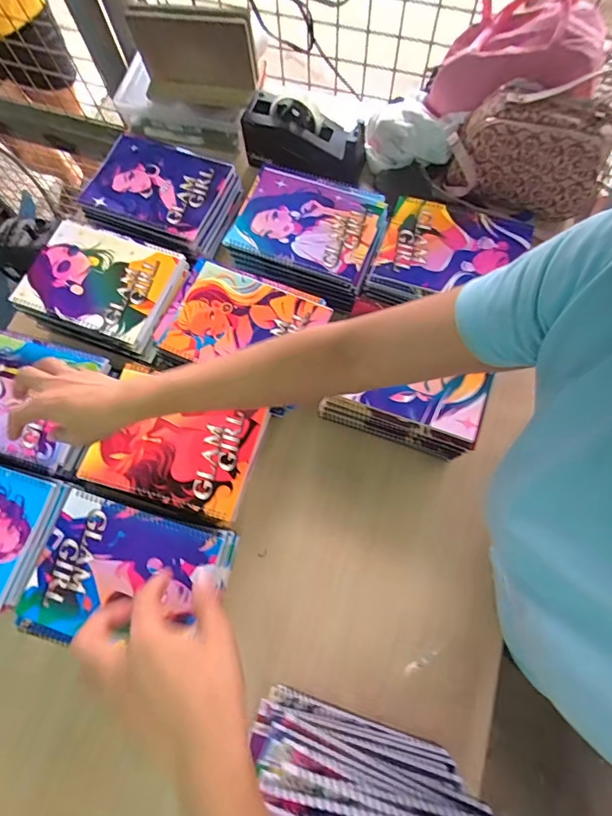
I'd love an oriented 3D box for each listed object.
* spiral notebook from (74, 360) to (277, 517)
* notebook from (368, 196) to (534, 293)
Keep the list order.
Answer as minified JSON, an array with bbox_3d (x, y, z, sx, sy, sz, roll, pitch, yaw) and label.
[{"bbox_3d":[-0.158,0.039,0.527,0.196,0.009,0.149,16,73,7],"label":"spiral notebook"},{"bbox_3d":[0.207,-0.223,0.609,0.200,0.016,0.146,13,73,7],"label":"notebook"}]

